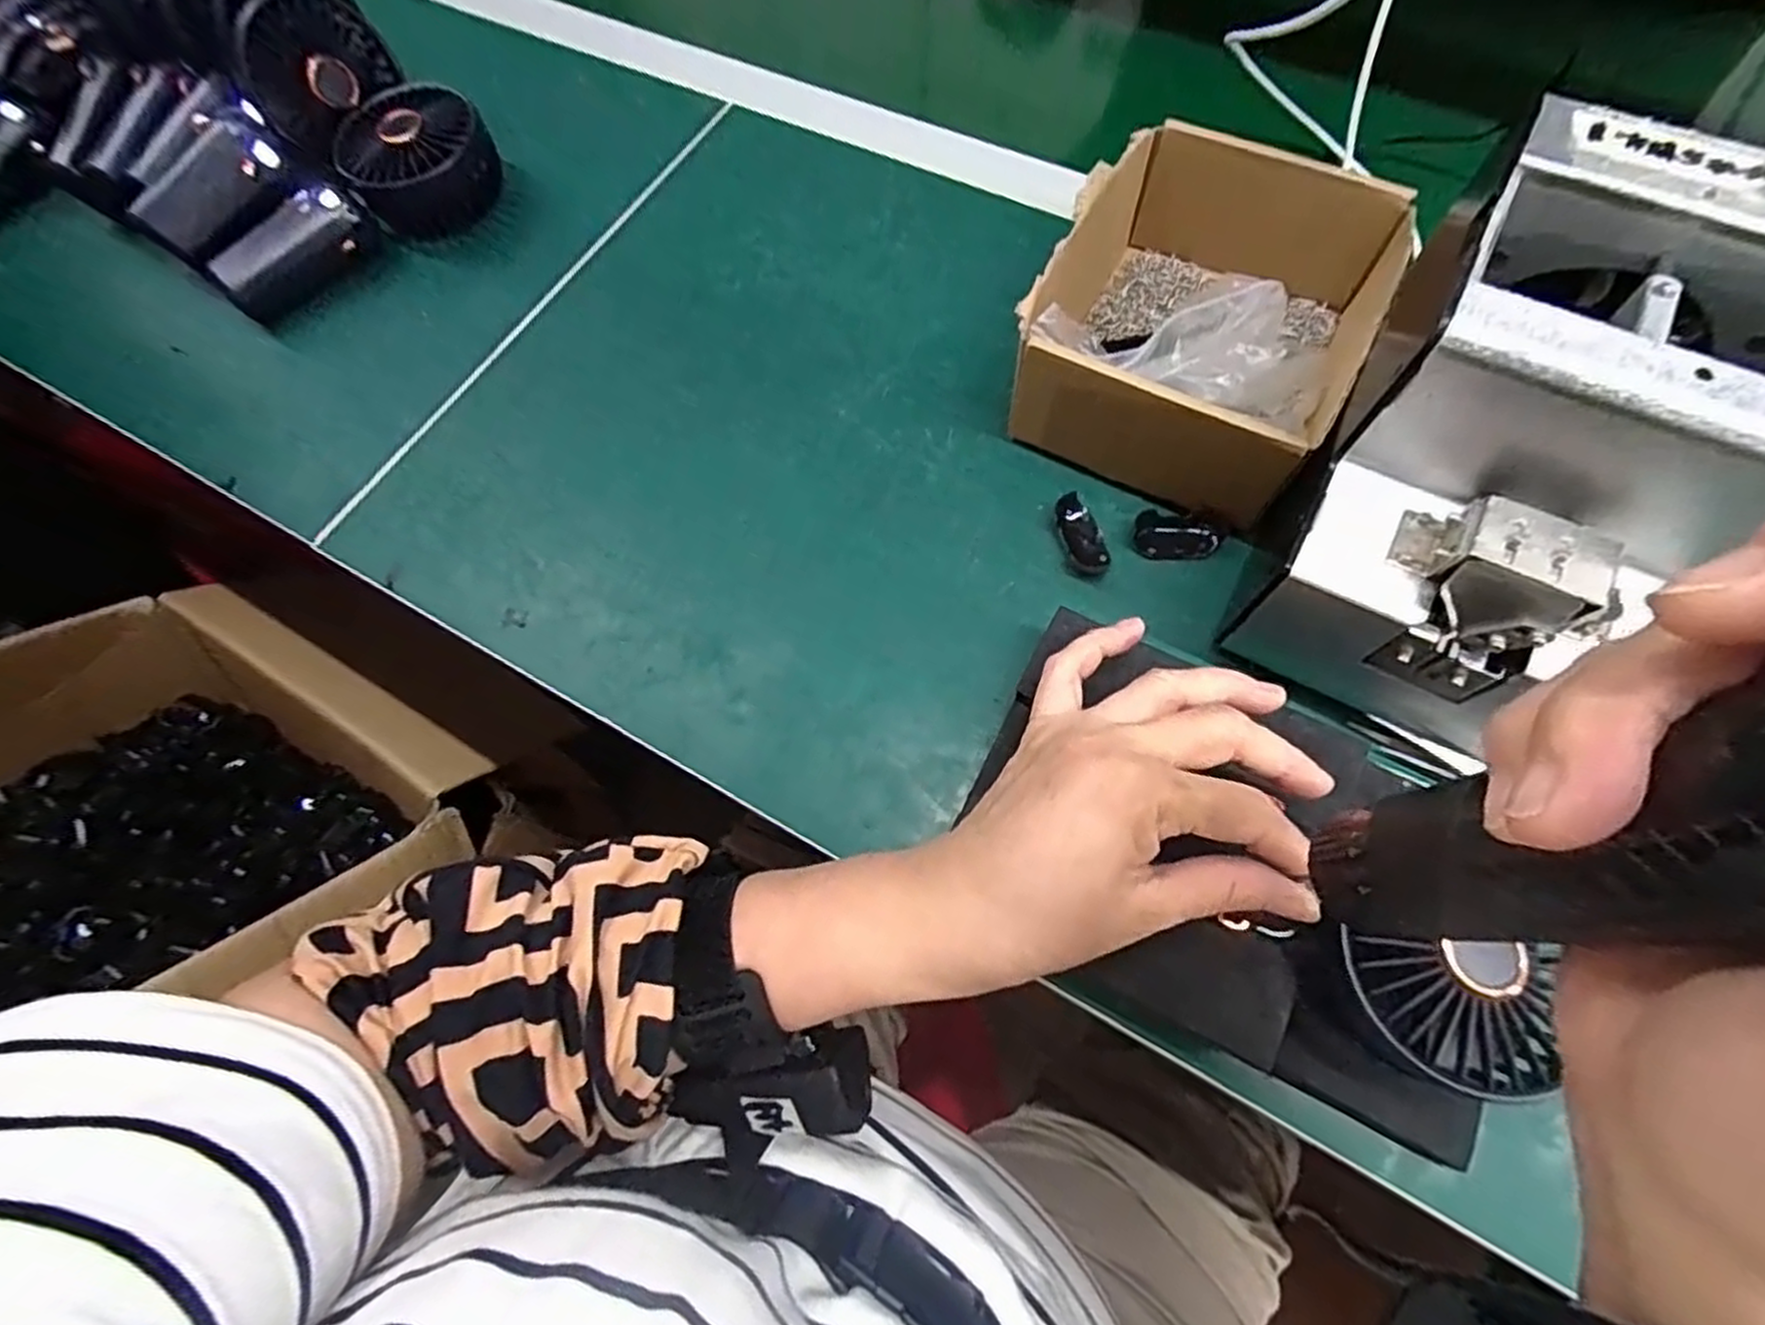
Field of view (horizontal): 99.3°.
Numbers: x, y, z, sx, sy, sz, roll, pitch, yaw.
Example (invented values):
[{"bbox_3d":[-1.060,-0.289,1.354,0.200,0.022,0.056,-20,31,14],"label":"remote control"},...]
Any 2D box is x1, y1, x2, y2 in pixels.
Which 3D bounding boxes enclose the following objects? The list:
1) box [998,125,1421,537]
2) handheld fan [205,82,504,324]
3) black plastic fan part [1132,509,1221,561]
[{"bbox_3d":[0.158,-0.173,0.387,0.146,0.075,0.175,28,72,13],"label":"box"},{"bbox_3d":[-0.349,-0.304,0.505,0.211,0.056,0.077,-33,65,3],"label":"handheld fan"},{"bbox_3d":[0.147,-0.063,0.373,0.040,0.011,0.021,12,69,7],"label":"black plastic fan part"}]

